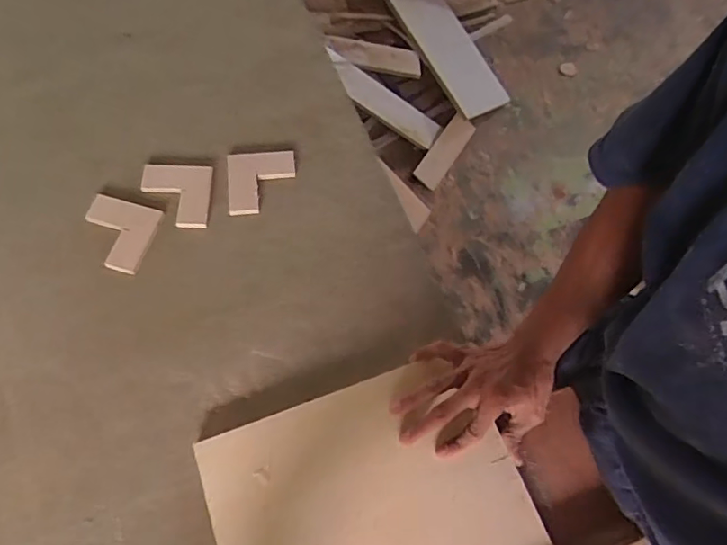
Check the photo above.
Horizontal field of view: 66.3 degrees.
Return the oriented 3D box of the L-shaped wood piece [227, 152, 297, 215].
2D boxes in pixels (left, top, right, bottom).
[{"bbox_3d":[-0.139,-0.126,0.765,0.091,0.008,0.095,-6,65,-6],"label":"L-shaped wood piece"}]

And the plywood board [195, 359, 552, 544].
[{"bbox_3d":[0.007,0.238,0.574,0.303,0.016,0.244,-19,67,-12],"label":"plywood board"}]

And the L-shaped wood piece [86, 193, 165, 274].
[{"bbox_3d":[-0.317,-0.052,0.716,0.090,0.010,0.094,13,65,3],"label":"L-shaped wood piece"}]

